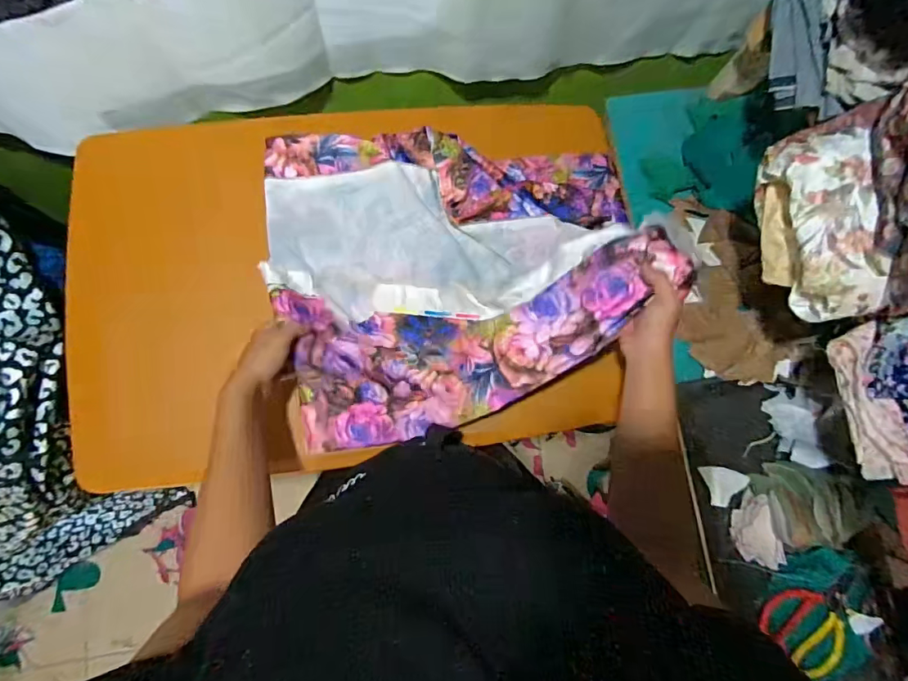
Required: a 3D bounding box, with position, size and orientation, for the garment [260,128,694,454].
[{"bbox_3d":[0.014,-0.106,0.574,0.464,0.156,0.389,-11,83,-7],"label":"garment"}]

